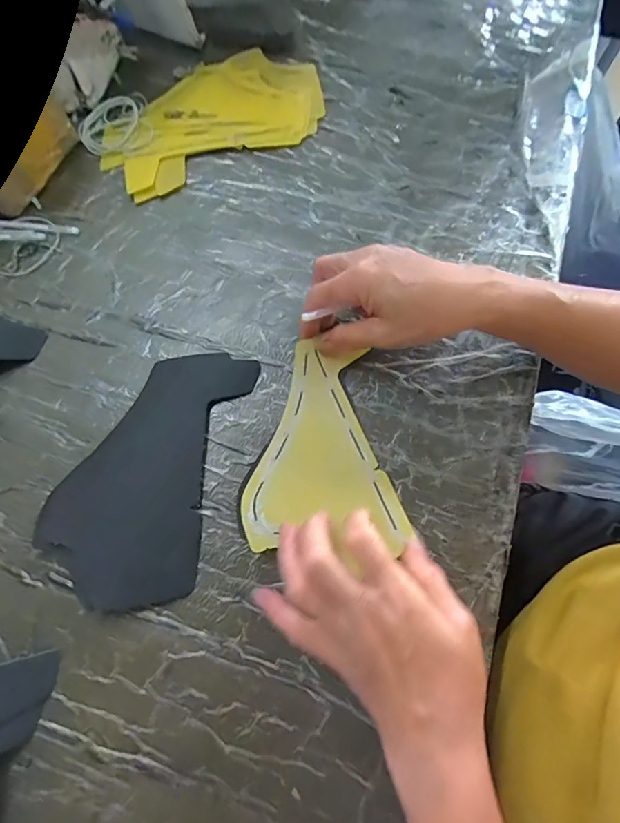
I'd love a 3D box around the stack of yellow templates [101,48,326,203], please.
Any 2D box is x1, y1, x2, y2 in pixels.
[{"bbox_3d":[-0.095,-0.290,0.435,0.216,0.013,0.122,-24,74,-7],"label":"stack of yellow templates"}]

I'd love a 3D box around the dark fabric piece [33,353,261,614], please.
[{"bbox_3d":[-0.121,0.039,0.329,0.112,0.010,0.192,13,73,4],"label":"dark fabric piece"}]

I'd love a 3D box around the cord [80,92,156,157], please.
[{"bbox_3d":[-0.190,-0.278,0.431,0.069,0.008,0.072,0,72,0],"label":"cord"}]

